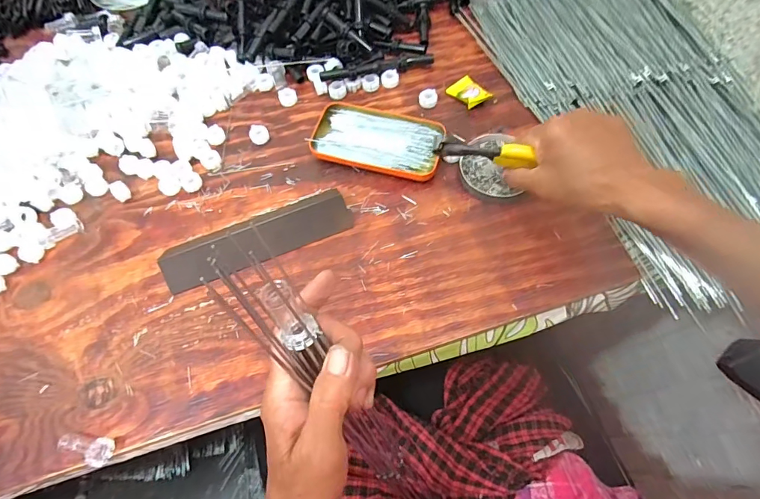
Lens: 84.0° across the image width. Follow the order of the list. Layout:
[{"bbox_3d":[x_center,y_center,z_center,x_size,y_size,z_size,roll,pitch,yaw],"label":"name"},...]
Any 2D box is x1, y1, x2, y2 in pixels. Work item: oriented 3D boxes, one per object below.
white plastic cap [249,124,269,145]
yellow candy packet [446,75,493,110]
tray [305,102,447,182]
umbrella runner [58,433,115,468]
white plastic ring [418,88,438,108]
[{"bbox_3d":[-0.144,-0.137,0.503,0.022,0.013,0.023,-1,67,1],"label":"white plastic cap"},{"bbox_3d":[0.107,-0.190,0.508,0.028,0.020,0.049,-33,70,-12],"label":"yellow candy packet"},{"bbox_3d":[-0.003,-0.124,0.483,0.142,0.017,0.076,14,68,8],"label":"tray"},{"bbox_3d":[-0.252,0.171,0.360,0.043,0.021,0.023,4,67,3],"label":"umbrella runner"},{"bbox_3d":[0.058,-0.182,0.509,0.022,0.012,0.020,-1,67,1],"label":"white plastic ring"}]

